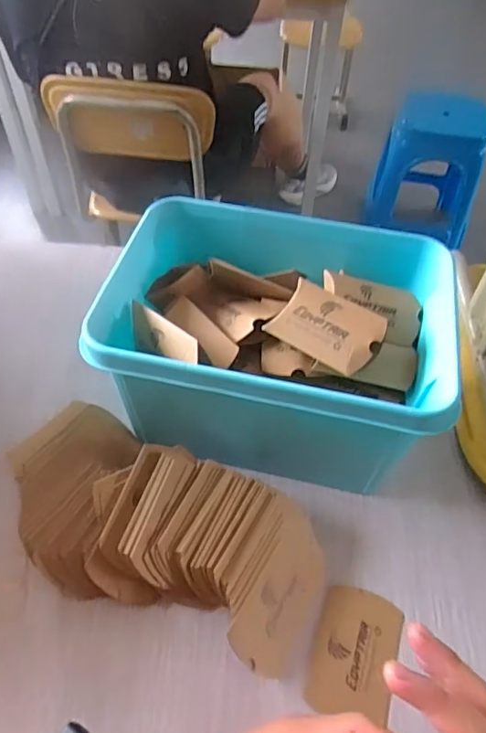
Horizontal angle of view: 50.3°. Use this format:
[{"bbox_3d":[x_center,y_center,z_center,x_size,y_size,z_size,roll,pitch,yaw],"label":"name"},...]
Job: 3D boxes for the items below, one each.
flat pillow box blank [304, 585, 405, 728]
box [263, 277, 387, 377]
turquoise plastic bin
[{"bbox_3d":[0.085,0.216,0.394,0.062,0.005,0.087,16,54,11],"label":"flat pillow box blank"},{"bbox_3d":[0.069,-0.030,0.413,0.082,0.022,0.054,32,81,23],"label":"box"},{"bbox_3d":[0.030,-0.020,0.469,0.265,0.148,0.197,10,53,6],"label":"turquoise plastic bin"}]

